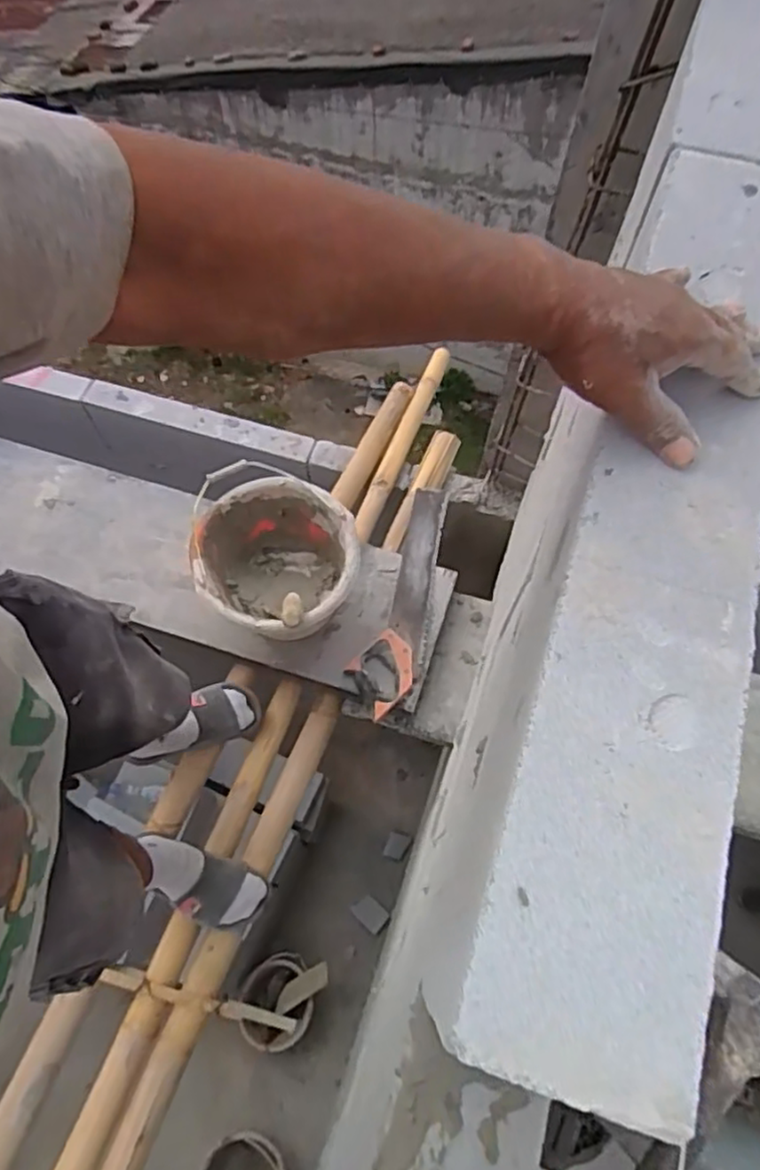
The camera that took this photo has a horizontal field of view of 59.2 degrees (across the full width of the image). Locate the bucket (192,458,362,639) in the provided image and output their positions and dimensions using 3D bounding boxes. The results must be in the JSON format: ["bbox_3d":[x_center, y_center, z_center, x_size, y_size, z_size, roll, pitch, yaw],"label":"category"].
[{"bbox_3d":[-0.178,-0.028,1.211,0.278,0.217,0.323,-8,64,-3],"label":"bucket"}]

